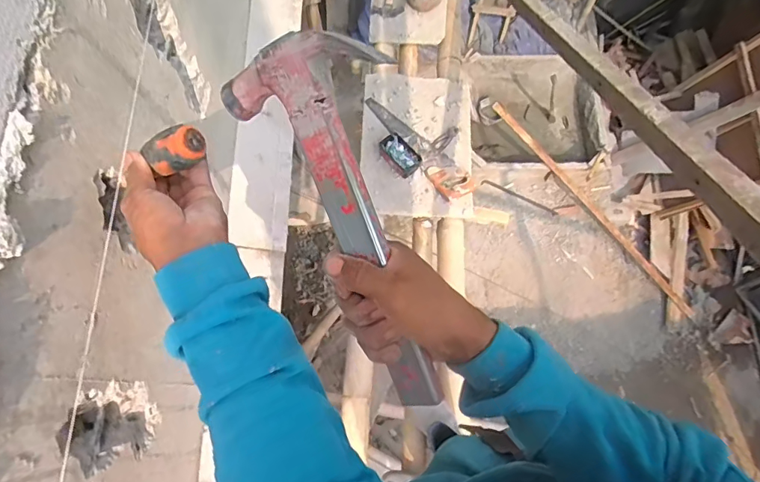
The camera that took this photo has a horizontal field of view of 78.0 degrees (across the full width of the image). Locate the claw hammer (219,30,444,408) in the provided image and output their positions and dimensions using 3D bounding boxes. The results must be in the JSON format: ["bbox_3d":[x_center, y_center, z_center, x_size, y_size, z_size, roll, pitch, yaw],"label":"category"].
[{"bbox_3d":[-0.012,-0.008,0.345,0.106,0.028,0.274,-18,101,29],"label":"claw hammer"}]

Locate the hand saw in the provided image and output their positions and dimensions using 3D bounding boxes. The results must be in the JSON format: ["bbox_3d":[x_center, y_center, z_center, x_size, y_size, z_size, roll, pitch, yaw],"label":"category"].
[{"bbox_3d":[0.131,-0.330,1.590,0.106,0.032,0.485,-37,75,-10],"label":"hand saw"}]

